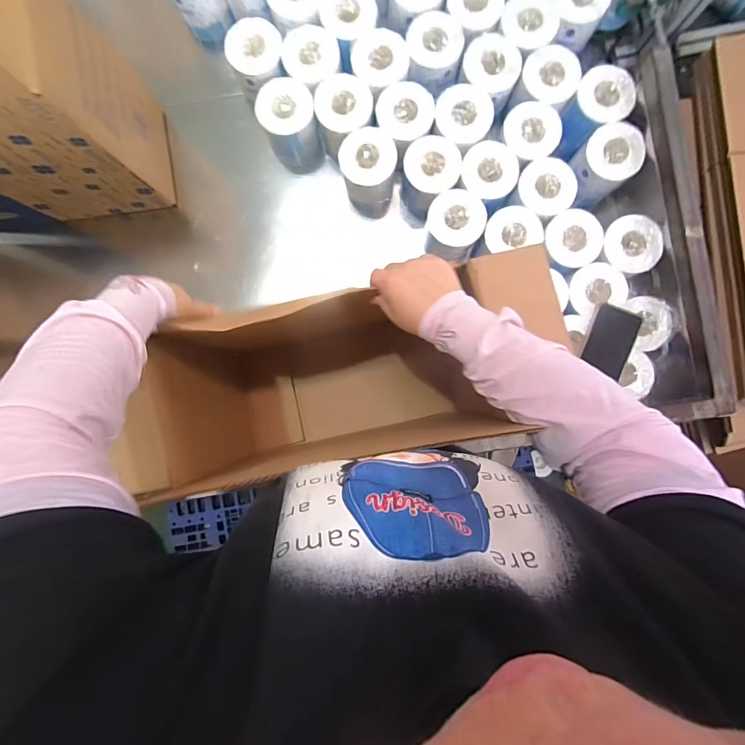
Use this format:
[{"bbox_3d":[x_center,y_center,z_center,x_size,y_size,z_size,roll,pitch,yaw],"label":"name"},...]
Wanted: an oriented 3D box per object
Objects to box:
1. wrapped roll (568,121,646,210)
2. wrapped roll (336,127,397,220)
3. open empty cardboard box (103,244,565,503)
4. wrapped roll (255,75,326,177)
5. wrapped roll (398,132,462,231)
[{"bbox_3d":[0.421,-0.381,0.726,0.094,0.118,0.095,0,90,0],"label":"wrapped roll"},{"bbox_3d":[-0.006,-0.371,0.739,0.095,0.134,0.101,0,90,0],"label":"wrapped roll"},{"bbox_3d":[-0.050,0.004,0.605,0.524,0.332,0.277,-3,91,1],"label":"open empty cardboard box"},{"bbox_3d":[-0.154,-0.467,0.744,0.101,0.130,0.110,-19,90,0],"label":"wrapped roll"},{"bbox_3d":[0.102,-0.357,0.731,0.112,0.121,0.100,-43,90,0],"label":"wrapped roll"}]

